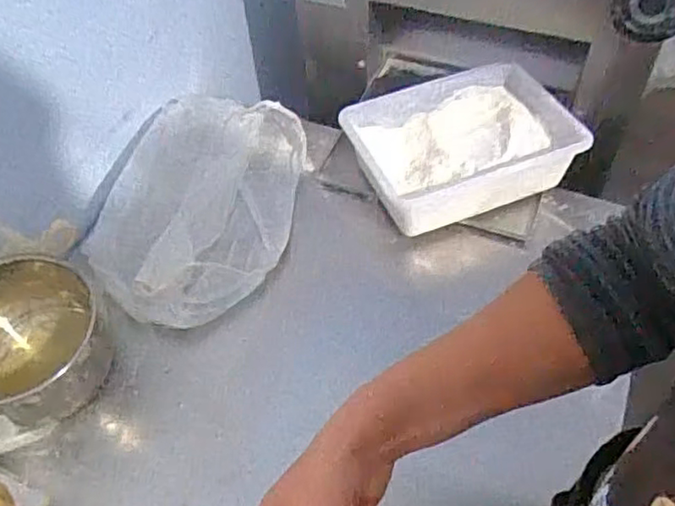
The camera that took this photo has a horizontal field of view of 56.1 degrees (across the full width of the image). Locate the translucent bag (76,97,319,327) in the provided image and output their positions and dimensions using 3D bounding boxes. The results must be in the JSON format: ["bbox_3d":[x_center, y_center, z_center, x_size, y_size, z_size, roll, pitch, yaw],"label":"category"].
[{"bbox_3d":[-0.194,-0.075,0.960,0.240,0.102,0.402,10,55,10],"label":"translucent bag"}]

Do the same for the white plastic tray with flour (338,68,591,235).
[{"bbox_3d":[0.198,-0.172,0.984,0.329,0.082,0.222,-19,55,-10],"label":"white plastic tray with flour"}]

